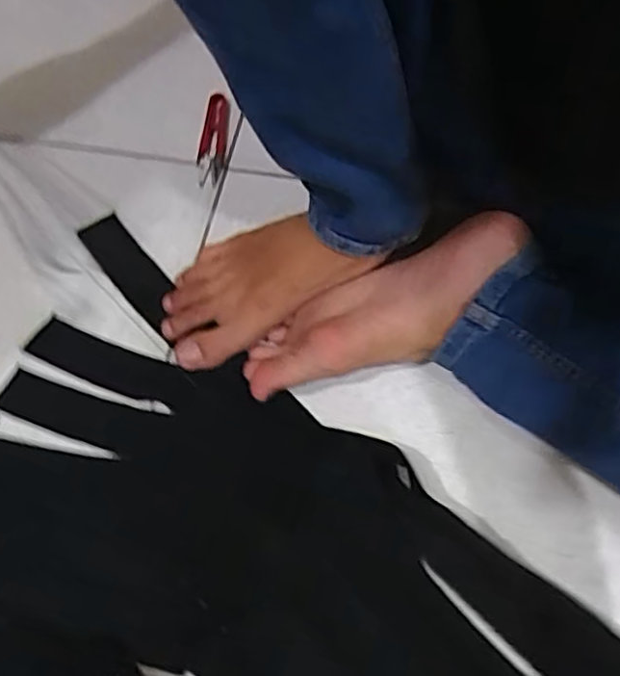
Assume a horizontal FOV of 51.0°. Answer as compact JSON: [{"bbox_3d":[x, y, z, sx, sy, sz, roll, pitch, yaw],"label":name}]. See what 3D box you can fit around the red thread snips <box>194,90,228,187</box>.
[{"bbox_3d":[-0.096,-0.196,0.637,0.026,0.005,0.108,2,66,3],"label":"red thread snips"}]

